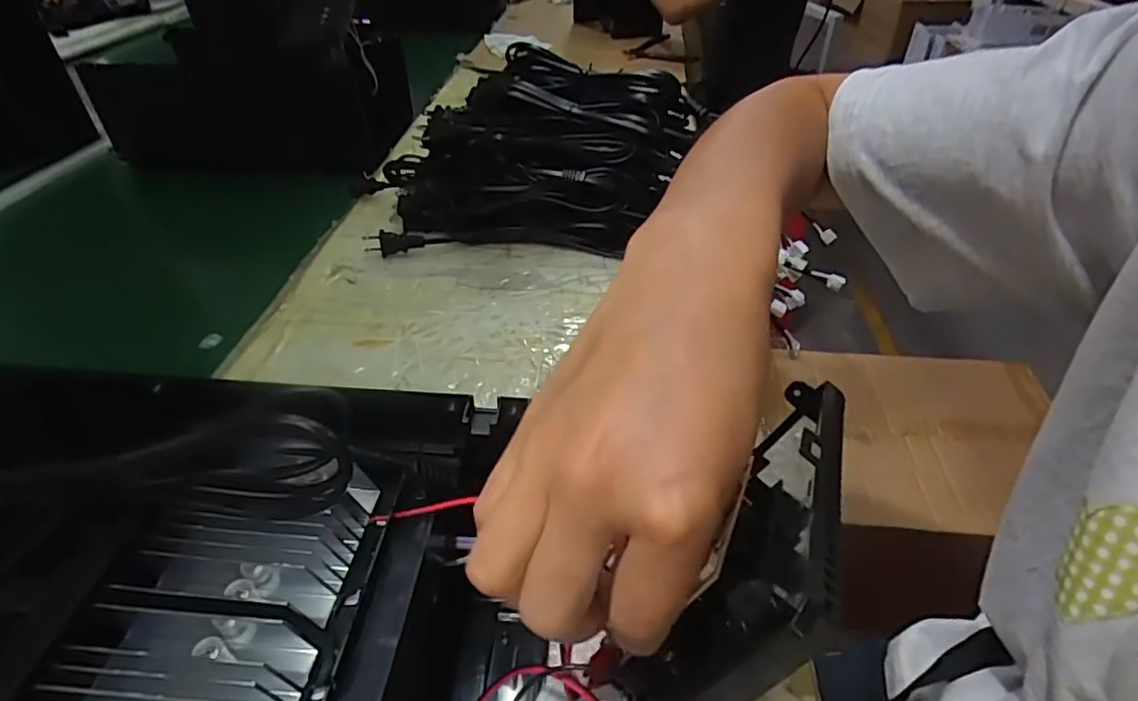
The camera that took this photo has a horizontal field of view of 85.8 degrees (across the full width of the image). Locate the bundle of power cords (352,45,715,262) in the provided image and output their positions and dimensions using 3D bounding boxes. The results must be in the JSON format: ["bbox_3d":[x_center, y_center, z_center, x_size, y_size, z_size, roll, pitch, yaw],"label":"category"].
[{"bbox_3d":[-0.046,-0.206,0.637,0.354,0.146,0.173,-1,39,-2],"label":"bundle of power cords"}]

